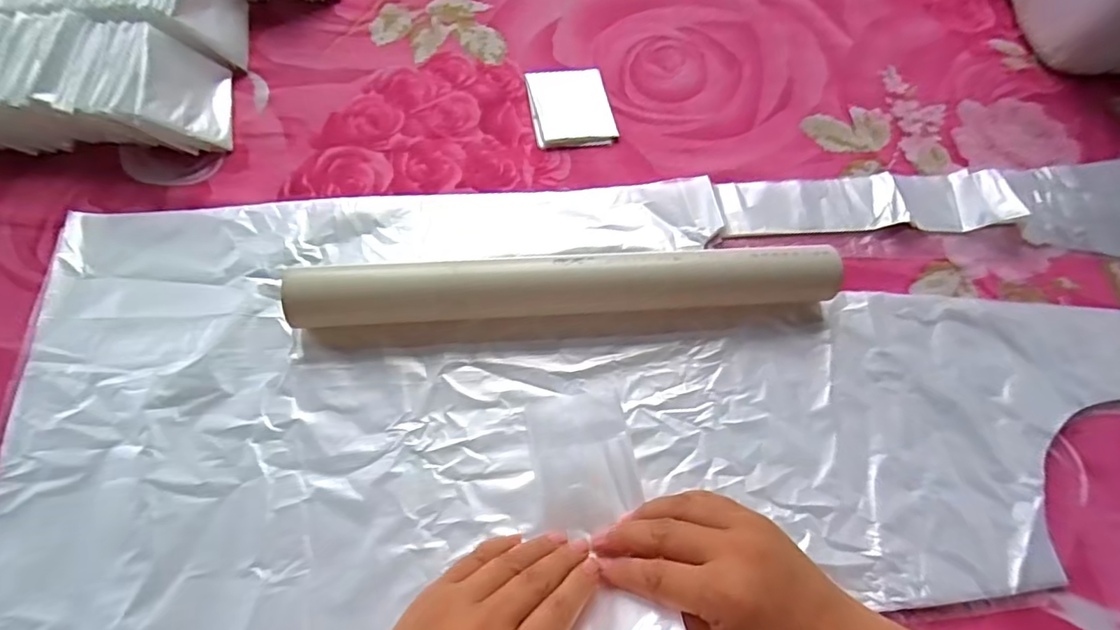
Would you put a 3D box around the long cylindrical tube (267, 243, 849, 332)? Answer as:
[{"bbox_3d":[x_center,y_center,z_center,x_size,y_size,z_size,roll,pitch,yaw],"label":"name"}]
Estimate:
[{"bbox_3d":[0.007,-0.016,0.367,0.345,0.039,0.036,-3,64,-5],"label":"long cylindrical tube"}]

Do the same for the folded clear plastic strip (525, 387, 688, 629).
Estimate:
[{"bbox_3d":[0.021,0.114,0.310,0.059,0.032,0.156,-7,48,-7],"label":"folded clear plastic strip"}]

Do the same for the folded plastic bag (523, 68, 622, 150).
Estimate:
[{"bbox_3d":[0.009,-0.177,0.472,0.066,0.008,0.084,-8,64,-7],"label":"folded plastic bag"}]

